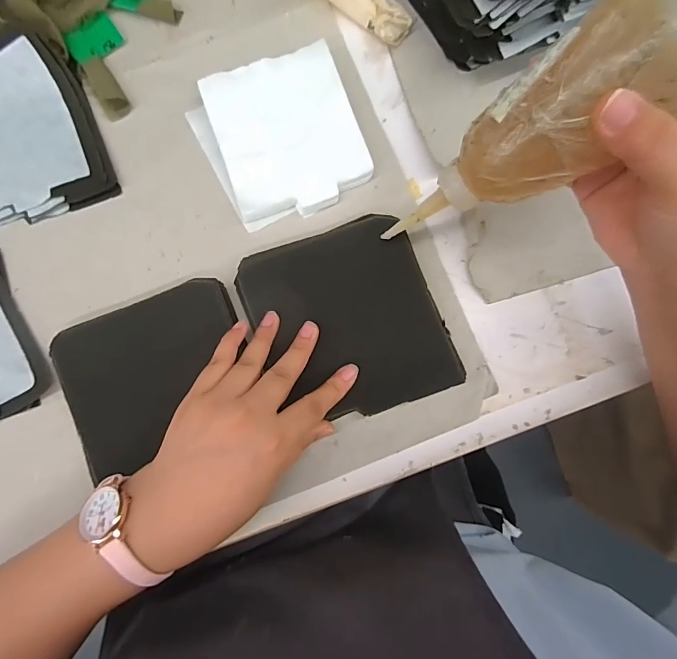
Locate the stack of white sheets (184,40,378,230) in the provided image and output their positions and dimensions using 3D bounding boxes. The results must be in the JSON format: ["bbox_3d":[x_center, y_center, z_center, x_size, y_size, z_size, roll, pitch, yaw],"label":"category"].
[{"bbox_3d":[-0.044,-0.149,0.310,0.115,0.017,0.122,-24,85,-2],"label":"stack of white sheets"}]

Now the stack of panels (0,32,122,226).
[{"bbox_3d":[-0.260,-0.151,0.308,0.130,0.020,0.135,-20,85,-2],"label":"stack of panels"}]

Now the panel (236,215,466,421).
[{"bbox_3d":[0.008,-0.005,0.289,0.128,0.015,0.137,-21,85,-2],"label":"panel"}]

